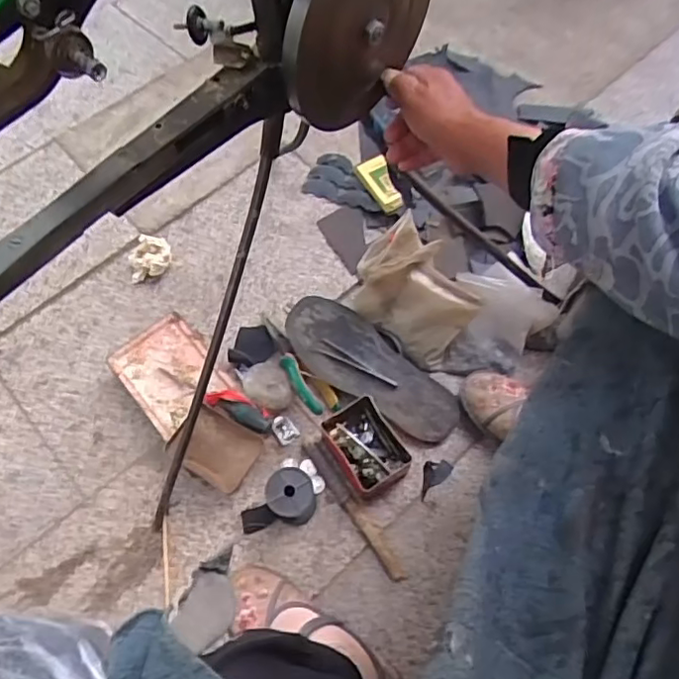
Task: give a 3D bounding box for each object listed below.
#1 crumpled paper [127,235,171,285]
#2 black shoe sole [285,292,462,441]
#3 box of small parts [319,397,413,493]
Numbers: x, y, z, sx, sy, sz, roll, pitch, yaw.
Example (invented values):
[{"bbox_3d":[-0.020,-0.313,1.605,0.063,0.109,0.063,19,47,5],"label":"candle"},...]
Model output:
[{"bbox_3d":[-0.299,-0.128,0.914,0.071,0.047,0.056,-16,64,-5],"label":"crumpled paper"},{"bbox_3d":[0.045,0.040,0.829,0.268,0.052,0.102,30,69,16],"label":"black shoe sole"},{"bbox_3d":[0.037,0.146,0.791,0.084,0.044,0.114,-31,66,-11],"label":"box of small parts"}]

